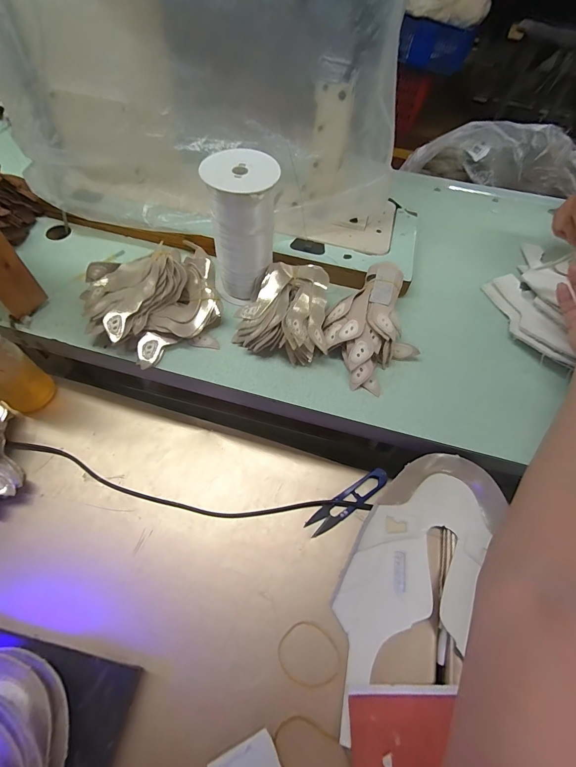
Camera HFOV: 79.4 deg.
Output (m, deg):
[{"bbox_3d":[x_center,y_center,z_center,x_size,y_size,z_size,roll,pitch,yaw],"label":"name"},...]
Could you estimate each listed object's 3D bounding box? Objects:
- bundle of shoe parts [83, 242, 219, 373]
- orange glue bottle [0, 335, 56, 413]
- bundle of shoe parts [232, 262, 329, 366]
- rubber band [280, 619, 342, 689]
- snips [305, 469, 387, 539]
[{"bbox_3d":[-0.167,-0.098,0.416,0.160,0.063,0.145,-12,62,-10],"label":"bundle of shoe parts"},{"bbox_3d":[-0.298,-0.012,0.366,0.040,0.127,0.040,-21,64,-13],"label":"orange glue bottle"},{"bbox_3d":[-0.008,-0.088,0.418,0.106,0.050,0.116,4,60,-1],"label":"bundle of shoe parts"},{"bbox_3d":[0.019,0.236,0.301,0.054,0.004,0.044,22,63,10],"label":"rubber band"},{"bbox_3d":[0.065,0.124,0.366,0.101,0.004,0.022,-31,67,-17],"label":"snips"}]

